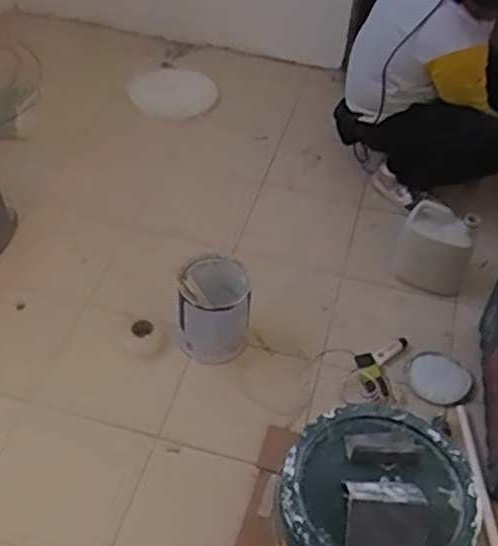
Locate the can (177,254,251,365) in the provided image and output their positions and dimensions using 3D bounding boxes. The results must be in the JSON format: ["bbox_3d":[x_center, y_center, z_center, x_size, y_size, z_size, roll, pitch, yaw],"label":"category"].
[{"bbox_3d":[-0.087,0.078,1.731,0.174,0.188,0.202,0,45,-1],"label":"can"}]

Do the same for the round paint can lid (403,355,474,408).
[{"bbox_3d":[0.455,0.251,1.691,0.161,0.021,0.148,-4,34,3],"label":"round paint can lid"}]

